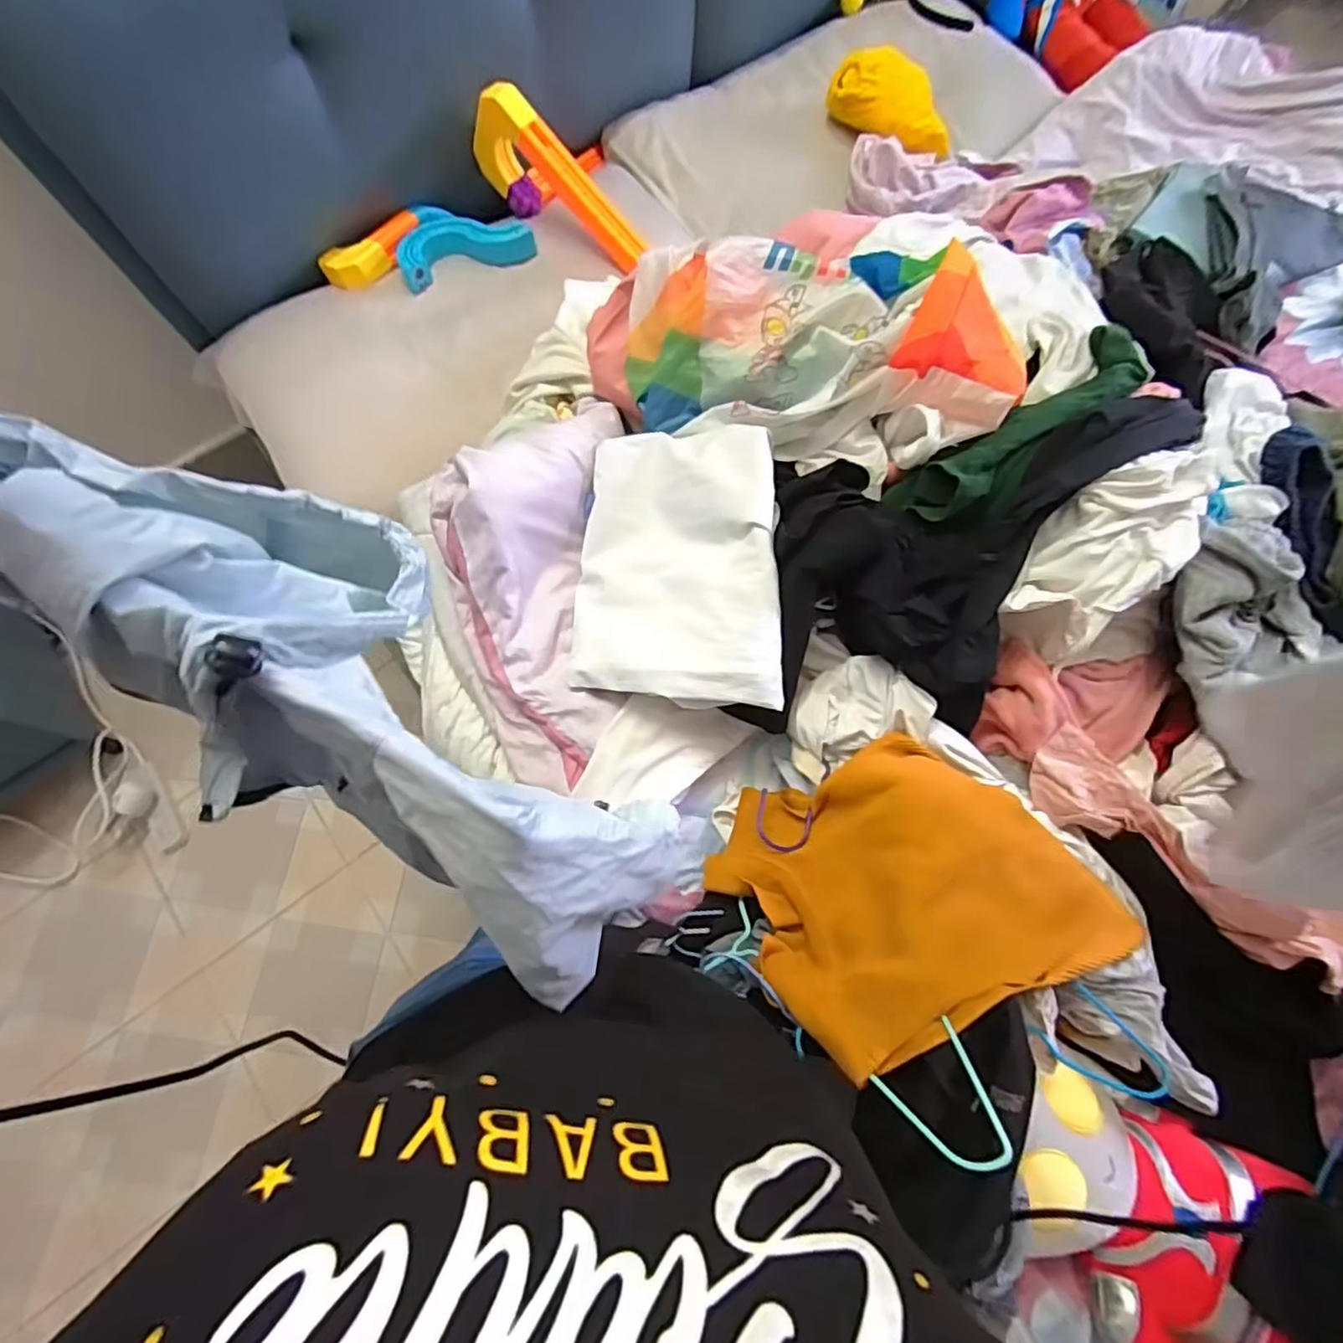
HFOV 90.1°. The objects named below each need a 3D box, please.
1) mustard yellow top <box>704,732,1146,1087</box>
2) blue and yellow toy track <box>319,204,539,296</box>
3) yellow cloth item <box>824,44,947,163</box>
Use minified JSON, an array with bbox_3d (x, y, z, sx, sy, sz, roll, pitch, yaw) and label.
[{"bbox_3d":[0.220,0.190,0.627,0.332,0.127,0.247,-19,73,-5],"label":"mustard yellow top"},{"bbox_3d":[-0.347,-0.606,0.951,0.283,0.038,0.128,-20,73,-5],"label":"blue and yellow toy track"},{"bbox_3d":[0.343,-0.874,1.023,0.201,0.074,0.098,22,74,8],"label":"yellow cloth item"}]

